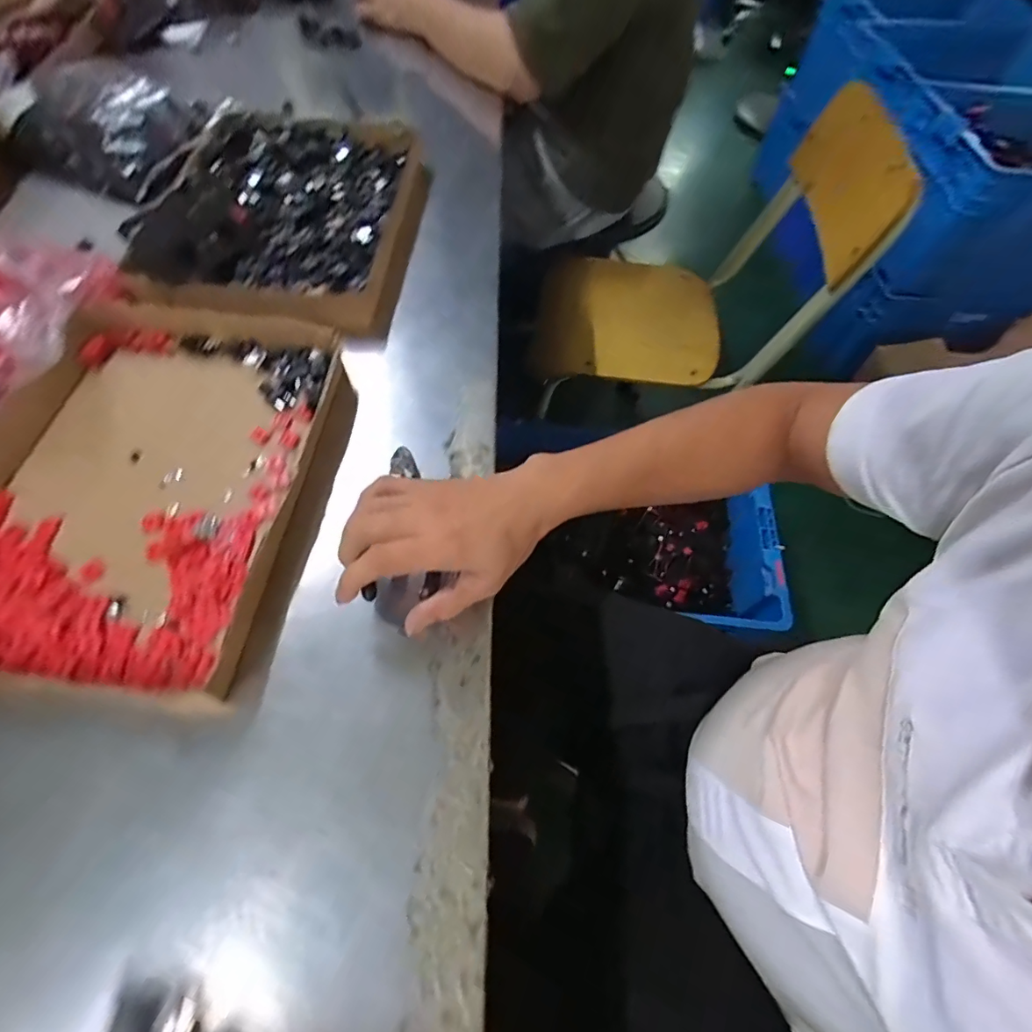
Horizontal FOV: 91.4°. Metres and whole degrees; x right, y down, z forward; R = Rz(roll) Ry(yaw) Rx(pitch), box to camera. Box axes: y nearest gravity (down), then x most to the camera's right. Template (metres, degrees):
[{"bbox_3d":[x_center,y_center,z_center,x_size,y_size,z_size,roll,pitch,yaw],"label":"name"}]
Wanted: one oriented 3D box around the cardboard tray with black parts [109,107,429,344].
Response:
[{"bbox_3d":[-0.236,-0.336,0.530,0.262,0.049,0.324,7,62,0],"label":"cardboard tray with black parts"}]

